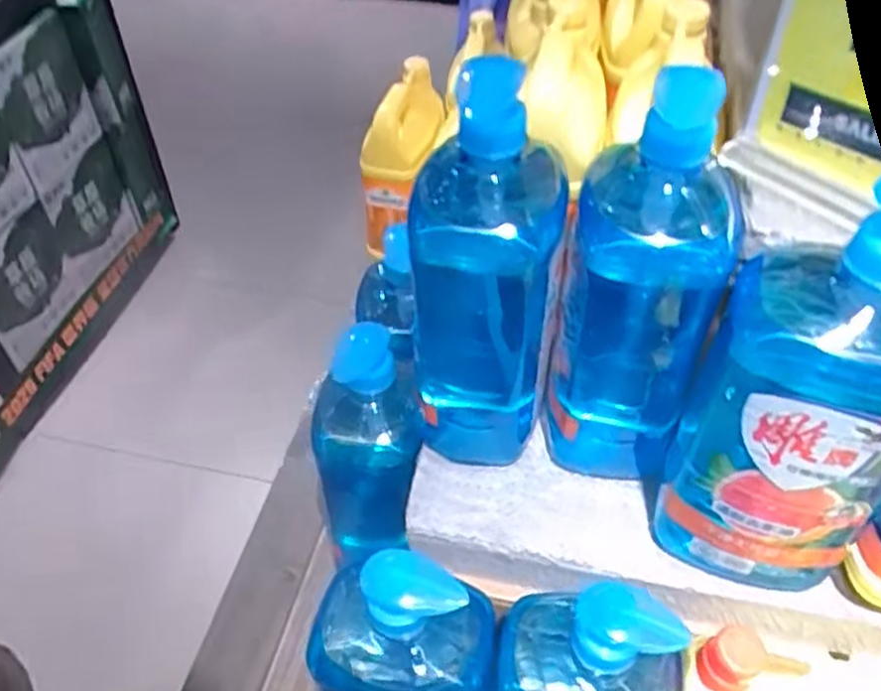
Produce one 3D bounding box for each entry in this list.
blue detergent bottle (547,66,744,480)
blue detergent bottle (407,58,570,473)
[{"bbox_3d":[0.114,-0.026,0.456,0.089,0.263,0.070,5,47,6],"label":"blue detergent bottle"},{"bbox_3d":[0.026,-0.036,0.464,0.091,0.260,0.076,-4,46,-3],"label":"blue detergent bottle"}]

